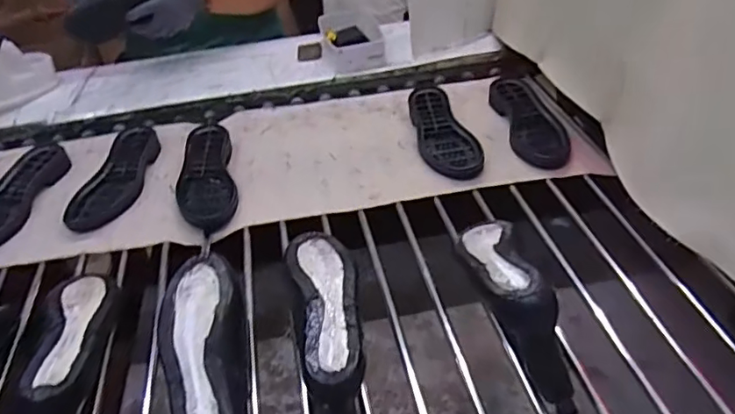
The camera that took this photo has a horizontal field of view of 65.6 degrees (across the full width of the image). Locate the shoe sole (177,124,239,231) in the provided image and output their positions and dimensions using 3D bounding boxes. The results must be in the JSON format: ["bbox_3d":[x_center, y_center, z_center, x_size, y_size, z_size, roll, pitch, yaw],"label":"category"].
[{"bbox_3d":[-0.266,-0.058,0.940,0.089,0.023,0.257,-13,41,-6],"label":"shoe sole"}]

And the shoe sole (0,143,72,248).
[{"bbox_3d":[-0.592,-0.021,0.943,0.101,0.027,0.255,2,42,13],"label":"shoe sole"}]

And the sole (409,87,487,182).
[{"bbox_3d":[0.125,-0.132,0.972,0.090,0.025,0.249,-13,41,-5],"label":"sole"}]

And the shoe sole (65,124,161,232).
[{"bbox_3d":[-0.422,-0.060,0.971,0.100,0.023,0.267,-3,41,7],"label":"shoe sole"}]

